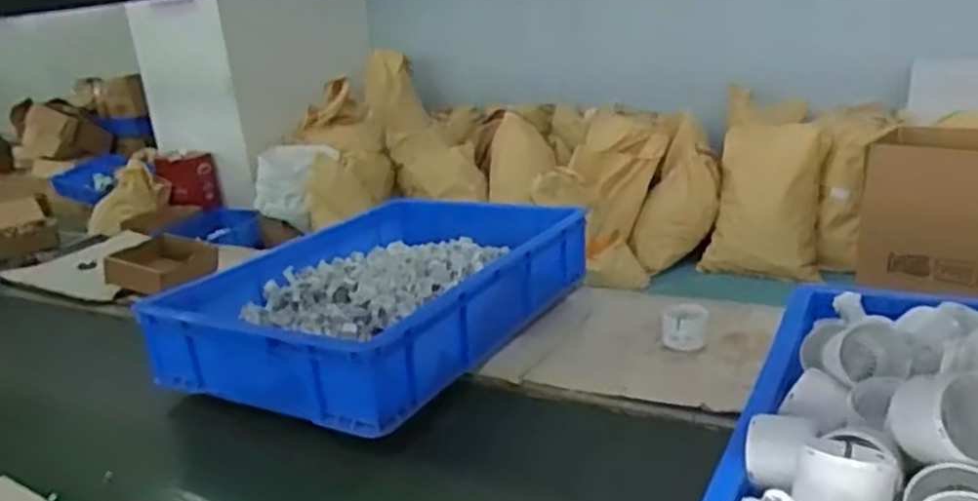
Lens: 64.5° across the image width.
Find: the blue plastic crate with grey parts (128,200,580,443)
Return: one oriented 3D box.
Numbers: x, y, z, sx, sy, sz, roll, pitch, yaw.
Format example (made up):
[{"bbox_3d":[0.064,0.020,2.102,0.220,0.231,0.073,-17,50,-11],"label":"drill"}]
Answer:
[{"bbox_3d":[-0.152,0.054,1.210,0.416,0.138,0.630,6,22,32],"label":"blue plastic crate with grey parts"}]

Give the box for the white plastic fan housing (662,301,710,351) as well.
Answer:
[{"bbox_3d":[0.268,0.105,1.052,0.061,0.047,0.079,-1,19,18],"label":"white plastic fan housing"}]

